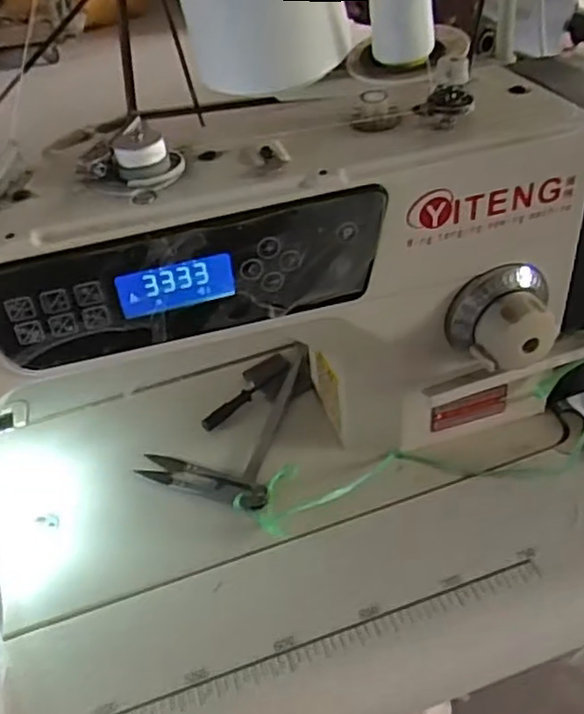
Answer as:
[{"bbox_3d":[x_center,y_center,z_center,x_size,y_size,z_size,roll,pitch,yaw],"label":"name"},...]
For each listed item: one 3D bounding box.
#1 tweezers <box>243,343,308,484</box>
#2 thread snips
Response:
[{"bbox_3d":[-0.010,0.038,0.520,0.012,0.012,0.135,8,42,17],"label":"tweezers"},{"bbox_3d":[-0.061,0.084,0.477,0.098,0.008,0.021,13,44,22],"label":"thread snips"}]

